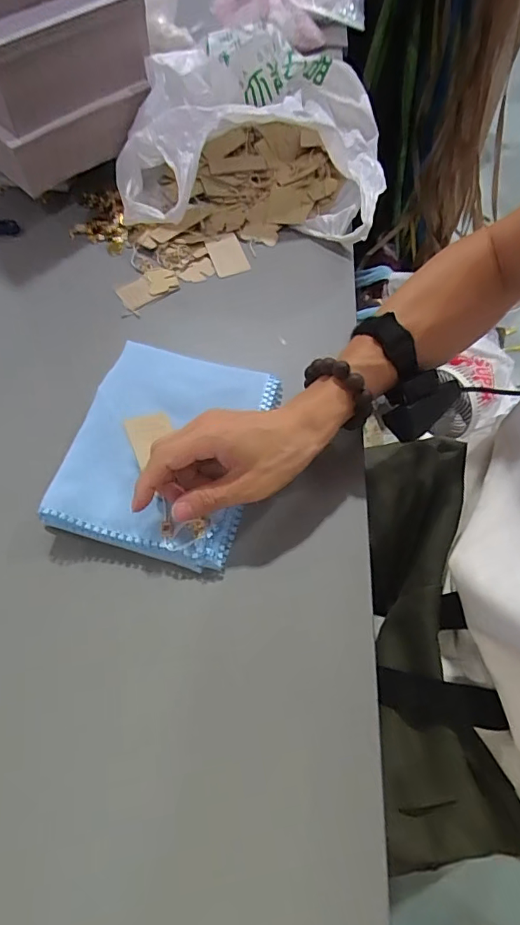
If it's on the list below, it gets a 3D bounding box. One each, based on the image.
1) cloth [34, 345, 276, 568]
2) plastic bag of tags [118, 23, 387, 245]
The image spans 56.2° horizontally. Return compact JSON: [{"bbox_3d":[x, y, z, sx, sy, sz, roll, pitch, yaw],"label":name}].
[{"bbox_3d":[-0.081,-0.019,0.427,0.153,0.039,0.194,11,62,8],"label":"cloth"},{"bbox_3d":[-0.008,-0.386,0.583,0.304,0.134,0.235,1,61,2],"label":"plastic bag of tags"}]

